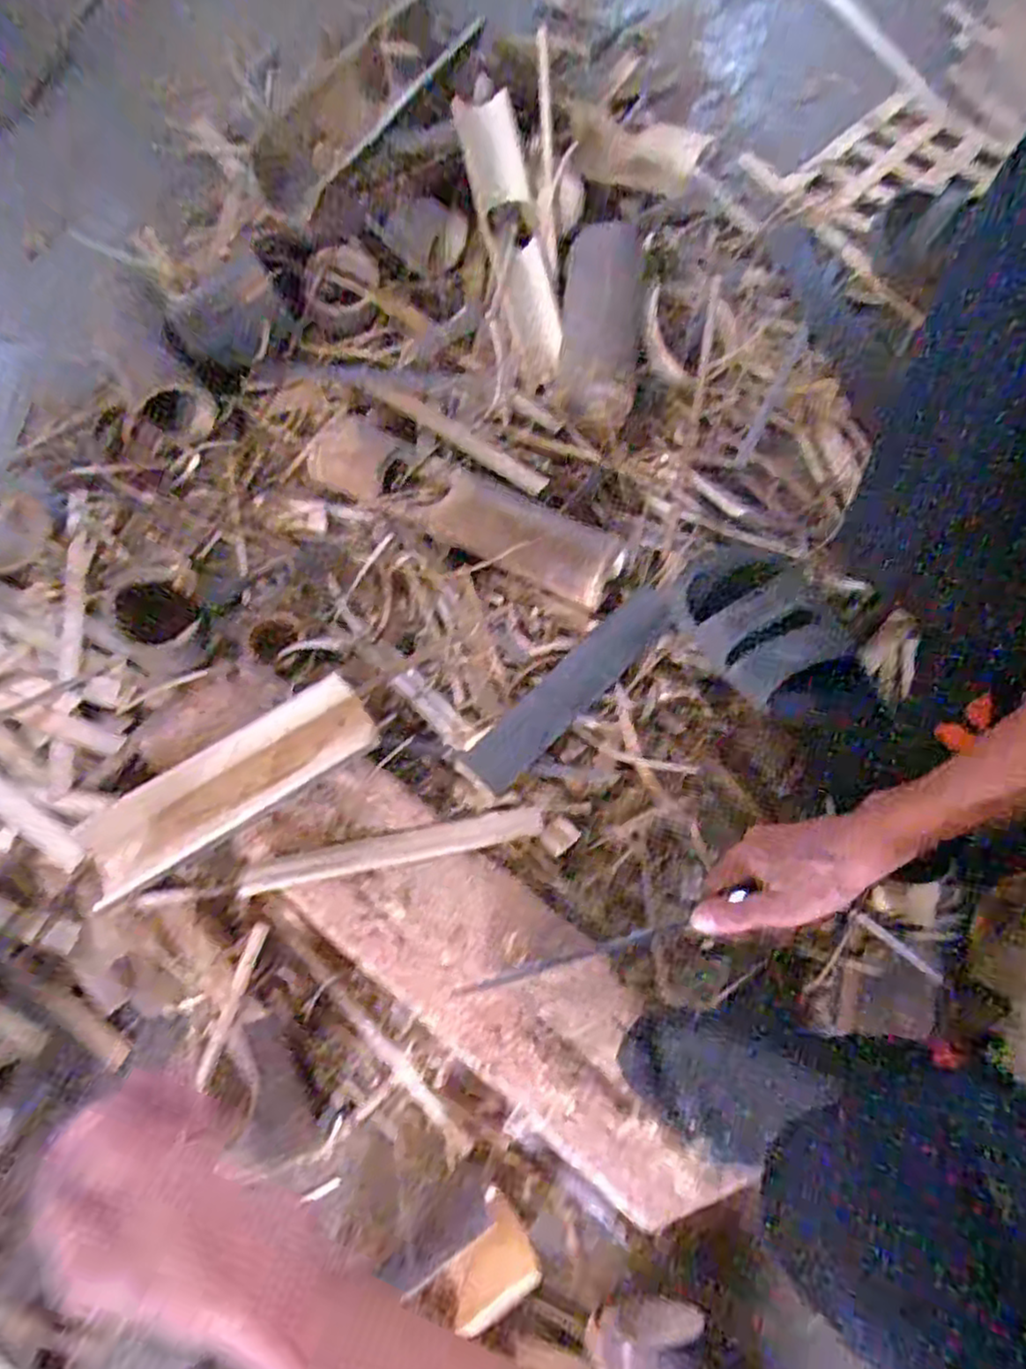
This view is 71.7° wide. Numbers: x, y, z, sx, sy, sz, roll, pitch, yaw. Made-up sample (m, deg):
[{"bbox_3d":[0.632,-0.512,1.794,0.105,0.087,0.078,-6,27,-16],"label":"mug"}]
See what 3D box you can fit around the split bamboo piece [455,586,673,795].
[{"bbox_3d":[0.052,0.000,0.608,0.045,0.010,0.231,43,77,15],"label":"split bamboo piece"}]

